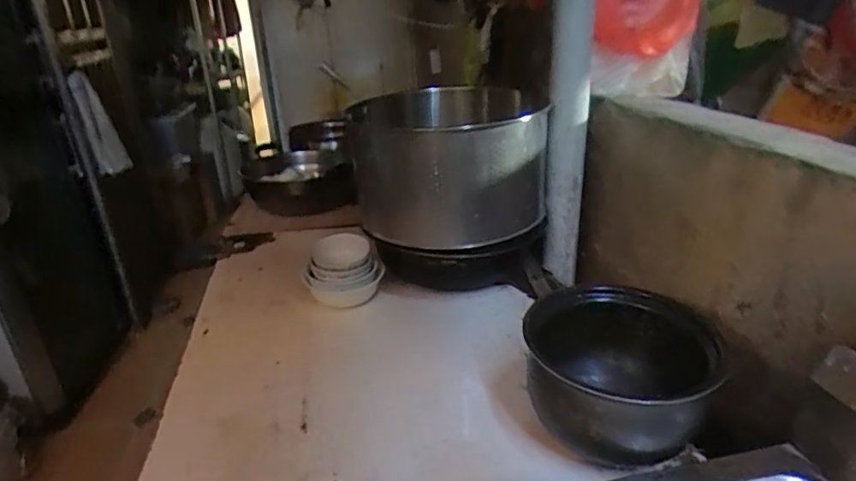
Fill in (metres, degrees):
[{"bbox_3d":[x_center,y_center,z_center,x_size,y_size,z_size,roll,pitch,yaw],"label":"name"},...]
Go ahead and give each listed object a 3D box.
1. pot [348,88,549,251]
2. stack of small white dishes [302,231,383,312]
[{"bbox_3d":[0.032,-0.164,1.050,0.397,0.224,0.372,1,25,8],"label":"pot"},{"bbox_3d":[-0.161,0.070,0.992,0.146,0.120,0.119,-7,25,-10],"label":"stack of small white dishes"}]

